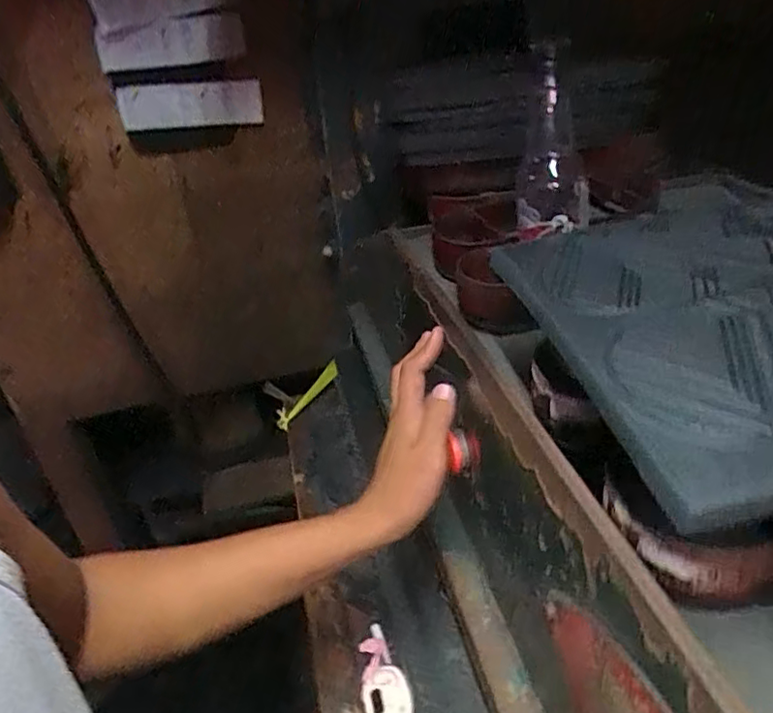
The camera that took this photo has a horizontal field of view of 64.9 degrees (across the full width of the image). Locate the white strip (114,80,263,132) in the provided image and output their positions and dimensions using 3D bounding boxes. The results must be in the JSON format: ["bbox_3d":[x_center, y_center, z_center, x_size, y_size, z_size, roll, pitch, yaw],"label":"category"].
[{"bbox_3d":[-0.298,-0.386,0.932,0.212,0.067,0.030,-4,31,3],"label":"white strip"}]

